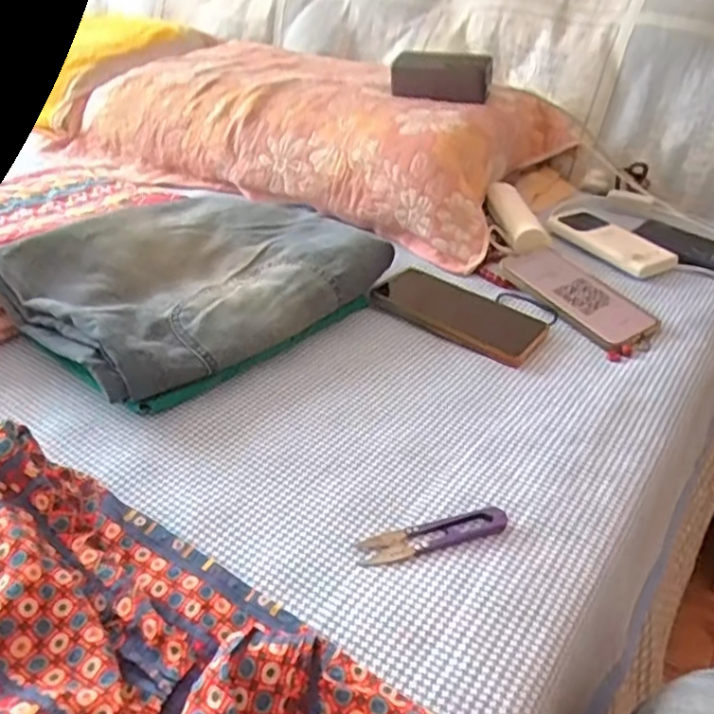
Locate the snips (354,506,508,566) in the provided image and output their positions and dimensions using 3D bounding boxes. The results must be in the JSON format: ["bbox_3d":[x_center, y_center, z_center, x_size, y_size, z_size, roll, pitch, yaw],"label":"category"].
[{"bbox_3d":[0.049,0.115,0.437,0.099,0.011,0.023,-8,35,-17],"label":"snips"}]

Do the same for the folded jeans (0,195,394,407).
[{"bbox_3d":[-0.145,-0.081,0.638,0.228,0.060,0.314,27,40,32],"label":"folded jeans"}]

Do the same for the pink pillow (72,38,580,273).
[{"bbox_3d":[-0.069,-0.340,0.982,0.674,0.129,0.345,20,37,25],"label":"pink pillow"}]

